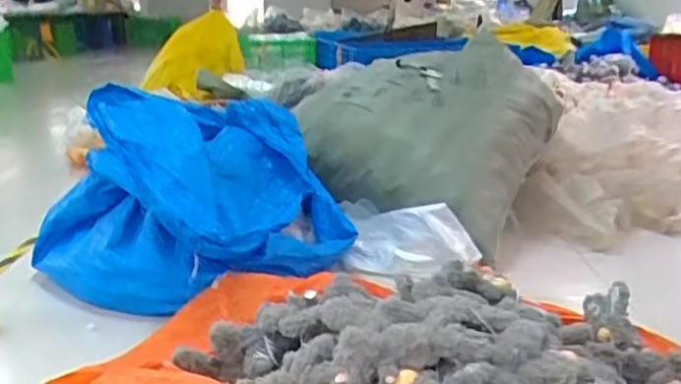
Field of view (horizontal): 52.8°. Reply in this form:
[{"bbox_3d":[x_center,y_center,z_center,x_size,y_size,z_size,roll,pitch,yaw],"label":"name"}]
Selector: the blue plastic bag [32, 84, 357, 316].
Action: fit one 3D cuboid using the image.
[{"bbox_3d":[-0.407,0.011,1.908,0.801,0.478,0.497,6,17,23],"label":"blue plastic bag"}]

